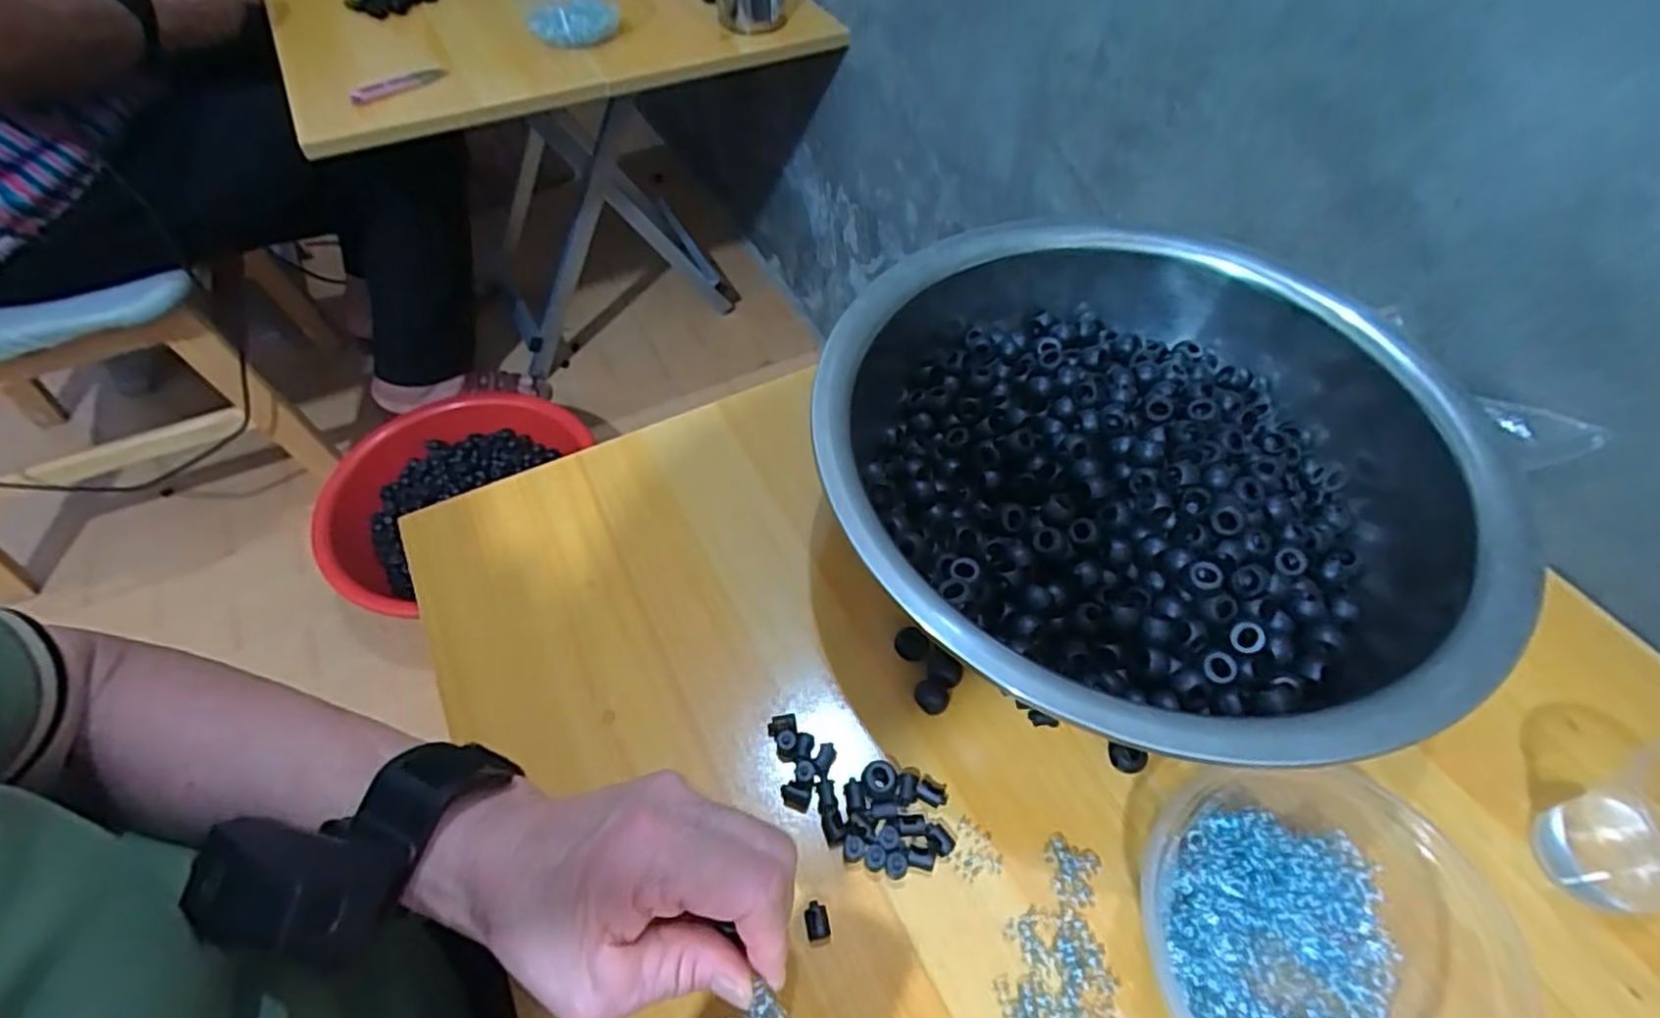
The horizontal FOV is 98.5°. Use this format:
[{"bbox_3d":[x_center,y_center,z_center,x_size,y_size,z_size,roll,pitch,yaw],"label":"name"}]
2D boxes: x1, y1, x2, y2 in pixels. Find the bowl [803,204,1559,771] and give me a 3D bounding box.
[{"bbox_3d":[0.168,-0.017,0.396,0.340,0.103,0.317,0,55,0],"label":"bowl"}]

